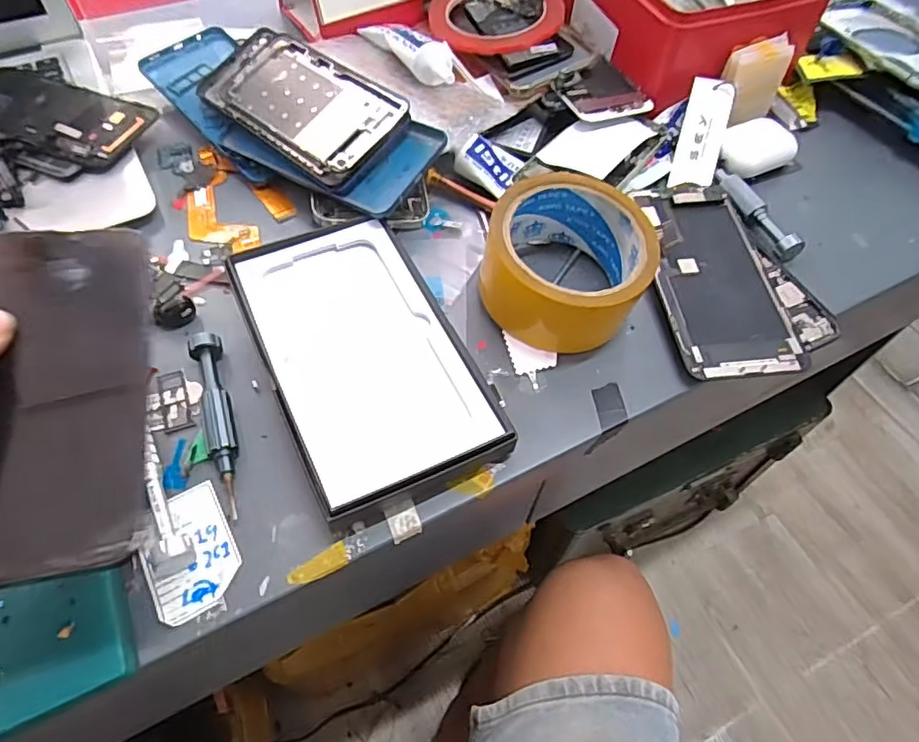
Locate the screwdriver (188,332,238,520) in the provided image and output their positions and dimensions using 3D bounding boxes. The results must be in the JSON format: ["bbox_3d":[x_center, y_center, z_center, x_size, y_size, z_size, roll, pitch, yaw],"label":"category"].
[{"bbox_3d":[-0.127,0.025,0.305,0.016,0.017,0.104,-15,59,-12],"label":"screwdriver"}]

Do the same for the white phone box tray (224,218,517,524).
[{"bbox_3d":[-0.054,-0.010,0.324,0.100,0.024,0.172,-22,61,-16],"label":"white phone box tray"}]

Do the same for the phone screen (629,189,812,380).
[{"bbox_3d":[0.160,-0.064,0.364,0.072,0.011,0.148,-3,57,-5],"label":"phone screen"}]

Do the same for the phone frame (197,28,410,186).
[{"bbox_3d":[-0.112,-0.187,0.400,0.162,0.006,0.075,38,81,22],"label":"phone frame"}]

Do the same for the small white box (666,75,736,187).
[{"bbox_3d":[0.178,-0.173,0.425,0.030,0.007,0.085,14,87,13],"label":"small white box"}]

